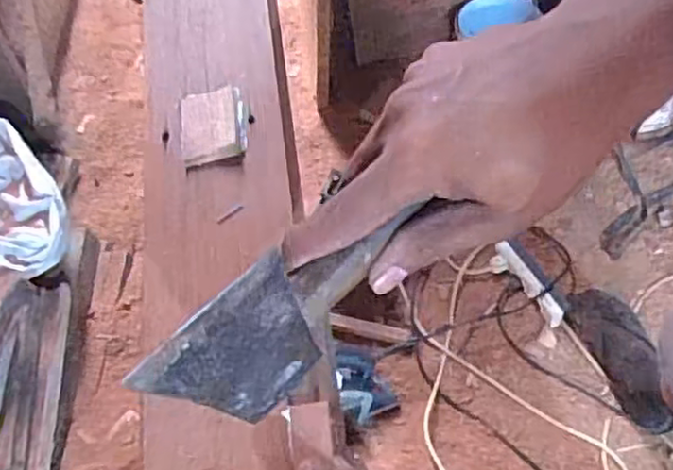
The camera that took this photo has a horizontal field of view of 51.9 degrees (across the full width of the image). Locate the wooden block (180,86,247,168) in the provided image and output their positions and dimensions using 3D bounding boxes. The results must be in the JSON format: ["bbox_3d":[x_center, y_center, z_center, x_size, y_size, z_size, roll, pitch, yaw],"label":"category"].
[{"bbox_3d":[-0.087,-0.077,0.484,0.046,0.009,0.058,-16,63,11],"label":"wooden block"}]

